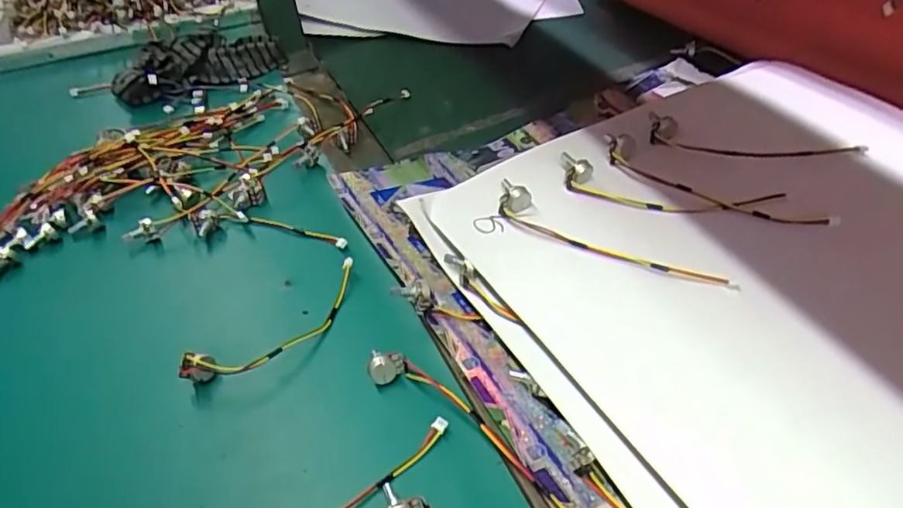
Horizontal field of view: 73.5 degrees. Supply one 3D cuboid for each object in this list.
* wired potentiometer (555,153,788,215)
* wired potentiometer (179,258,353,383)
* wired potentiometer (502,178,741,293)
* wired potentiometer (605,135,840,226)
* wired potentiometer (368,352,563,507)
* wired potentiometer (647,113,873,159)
[{"bbox_3d":[0.148,-0.044,0.412,0.147,0.025,0.033,7,46,15],"label":"wired potentiometer"},{"bbox_3d":[-0.108,0.049,0.393,0.130,0.024,0.038,-34,51,-28],"label":"wired potentiometer"},{"bbox_3d":[0.097,-0.008,0.383,0.158,0.023,0.022,23,52,28],"label":"wired potentiometer"},{"bbox_3d":[0.173,-0.048,0.408,0.155,0.018,0.035,28,55,31],"label":"wired potentiometer"},{"bbox_3d":[0.016,0.098,0.326,0.166,0.012,0.024,31,54,32],"label":"wired potentiometer"},{"bbox_3d":[0.217,-0.075,0.435,0.147,0.022,0.036,9,47,16],"label":"wired potentiometer"}]

